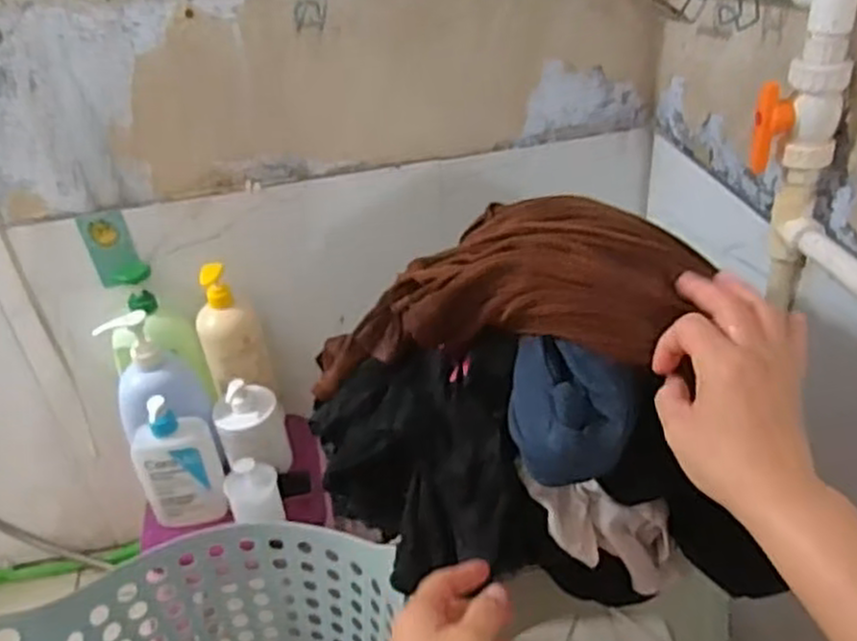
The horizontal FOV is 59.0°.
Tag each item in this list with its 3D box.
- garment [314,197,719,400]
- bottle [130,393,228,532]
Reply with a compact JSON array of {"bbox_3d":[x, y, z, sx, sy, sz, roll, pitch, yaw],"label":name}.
[{"bbox_3d":[0.046,-0.013,0.590,0.289,0.142,0.132,5,37,16],"label":"garment"},{"bbox_3d":[-0.308,0.173,0.939,0.095,0.182,0.052,-9,35,-4],"label":"bottle"}]

